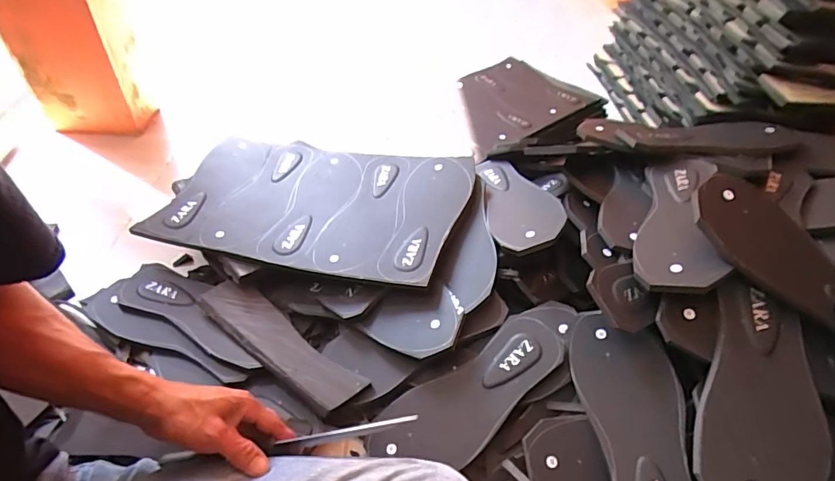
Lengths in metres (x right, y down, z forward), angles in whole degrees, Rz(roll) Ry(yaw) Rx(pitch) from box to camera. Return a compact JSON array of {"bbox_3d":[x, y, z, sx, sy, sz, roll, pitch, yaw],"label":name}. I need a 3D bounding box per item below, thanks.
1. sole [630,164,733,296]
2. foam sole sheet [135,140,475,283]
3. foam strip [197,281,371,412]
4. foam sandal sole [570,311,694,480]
[{"bbox_3d":[0.311,-0.029,0.556,0.085,0.021,0.240,-3,39,31],"label":"sole"},{"bbox_3d":[-0.158,-0.062,0.695,0.440,0.027,0.252,10,49,13],"label":"foam sole sheet"},{"bbox_3d":[-0.176,0.125,0.583,0.248,0.010,0.063,31,50,24],"label":"foam strip"},{"bbox_3d":[0.228,0.191,0.478,0.095,0.009,0.245,-17,54,17],"label":"foam sandal sole"}]

